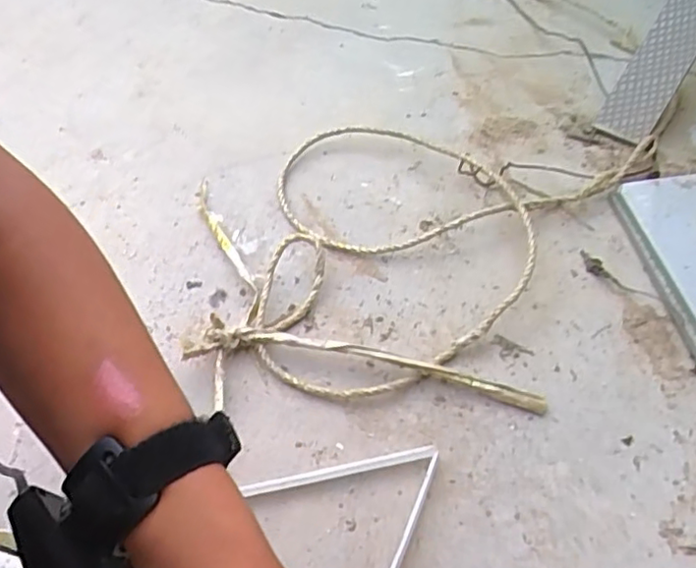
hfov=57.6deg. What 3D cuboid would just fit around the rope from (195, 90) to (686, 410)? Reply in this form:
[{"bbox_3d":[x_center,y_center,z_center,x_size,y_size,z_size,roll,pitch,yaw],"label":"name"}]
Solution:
[{"bbox_3d":[0.101,-0.043,0.563,0.433,0.032,0.324,-1,53,3],"label":"rope"}]

